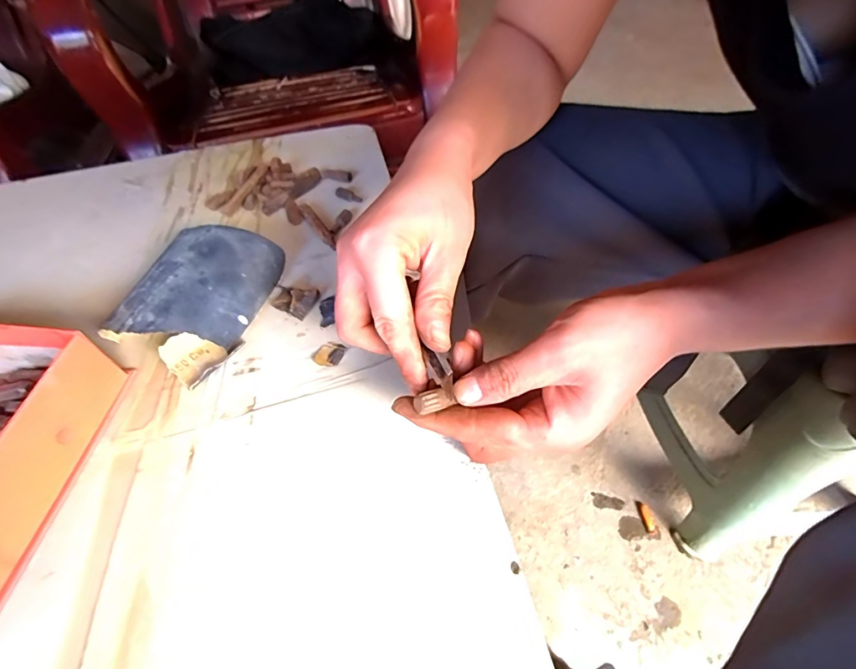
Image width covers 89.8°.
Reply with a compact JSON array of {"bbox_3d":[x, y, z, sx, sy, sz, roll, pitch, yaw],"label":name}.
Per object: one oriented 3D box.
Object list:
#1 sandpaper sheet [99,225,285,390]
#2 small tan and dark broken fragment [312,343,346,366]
[{"bbox_3d":[-0.178,-0.031,0.332,0.091,0.037,0.126,10,53,12],"label":"sandpaper sheet"},{"bbox_3d":[-0.072,0.014,0.310,0.020,0.004,0.019,9,53,11],"label":"small tan and dark broken fragment"}]

